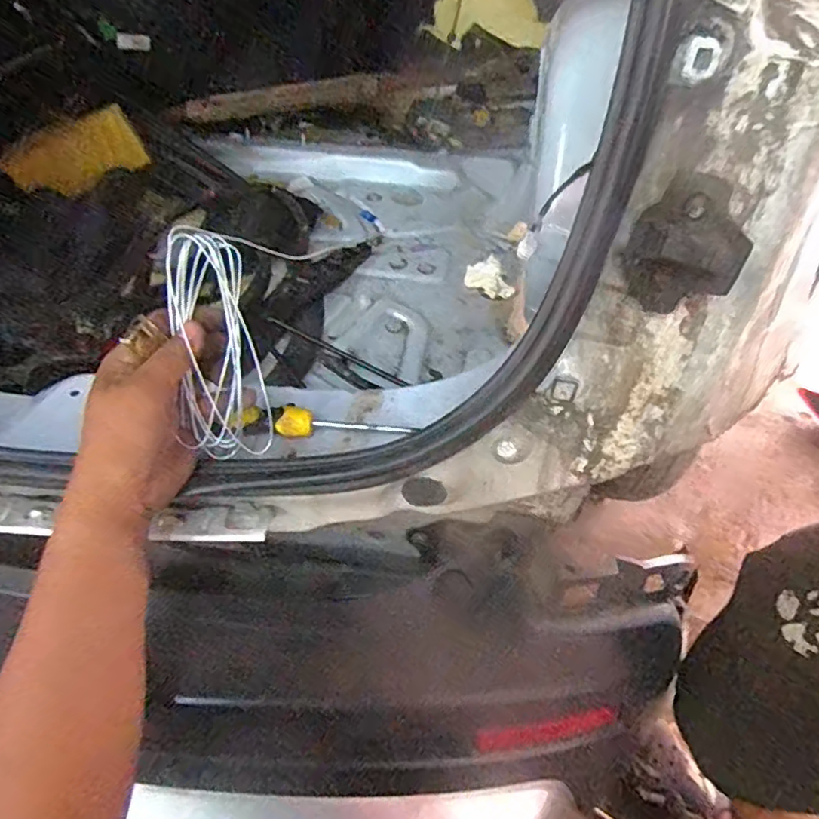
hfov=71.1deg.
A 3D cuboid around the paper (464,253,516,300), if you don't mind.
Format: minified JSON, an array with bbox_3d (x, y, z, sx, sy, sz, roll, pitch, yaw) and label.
[{"bbox_3d":[0.134,-0.222,0.985,0.061,0.033,0.095,-13,48,-11],"label":"paper"}]

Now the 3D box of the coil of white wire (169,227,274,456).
[{"bbox_3d":[-0.137,-0.044,0.418,0.055,0.166,0.027,-4,15,-3],"label":"coil of white wire"}]

